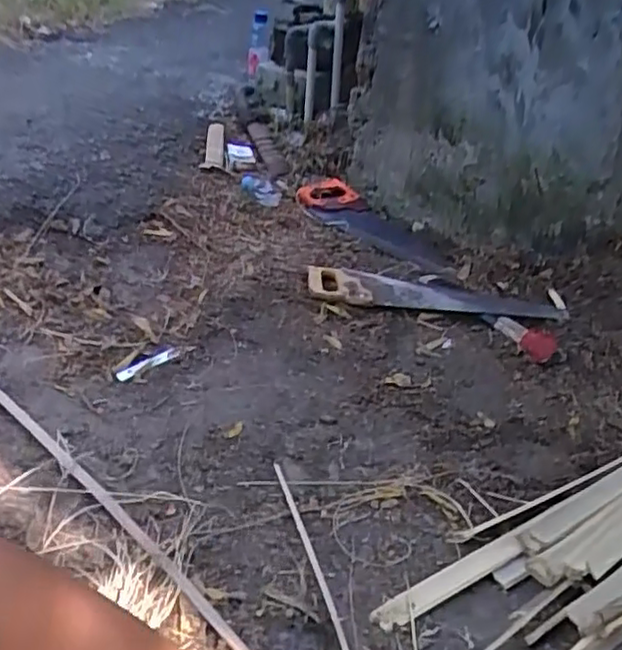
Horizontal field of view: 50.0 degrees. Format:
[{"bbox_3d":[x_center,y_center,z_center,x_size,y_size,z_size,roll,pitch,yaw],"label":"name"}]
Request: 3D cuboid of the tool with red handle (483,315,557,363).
[{"bbox_3d":[0.388,0.019,1.243,0.144,0.028,0.072,32,39,33],"label":"tool with red handle"}]

